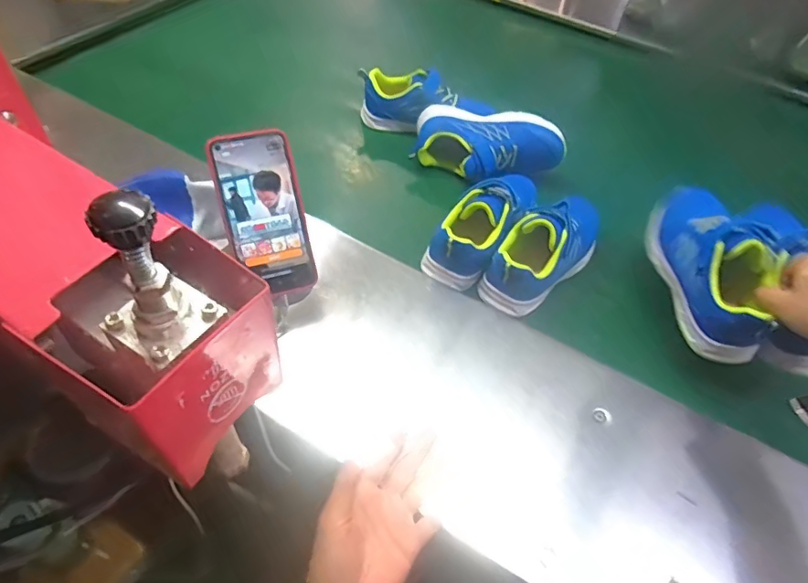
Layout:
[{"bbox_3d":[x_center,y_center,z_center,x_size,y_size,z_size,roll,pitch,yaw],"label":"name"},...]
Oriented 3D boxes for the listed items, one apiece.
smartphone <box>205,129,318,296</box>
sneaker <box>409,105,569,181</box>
[{"bbox_3d":[-0.137,-0.076,0.510,0.077,0.159,0.008,-20,14,-19],"label":"smartphone"},{"bbox_3d":[0.113,-0.205,0.727,0.211,0.081,0.096,24,54,13],"label":"sneaker"}]

